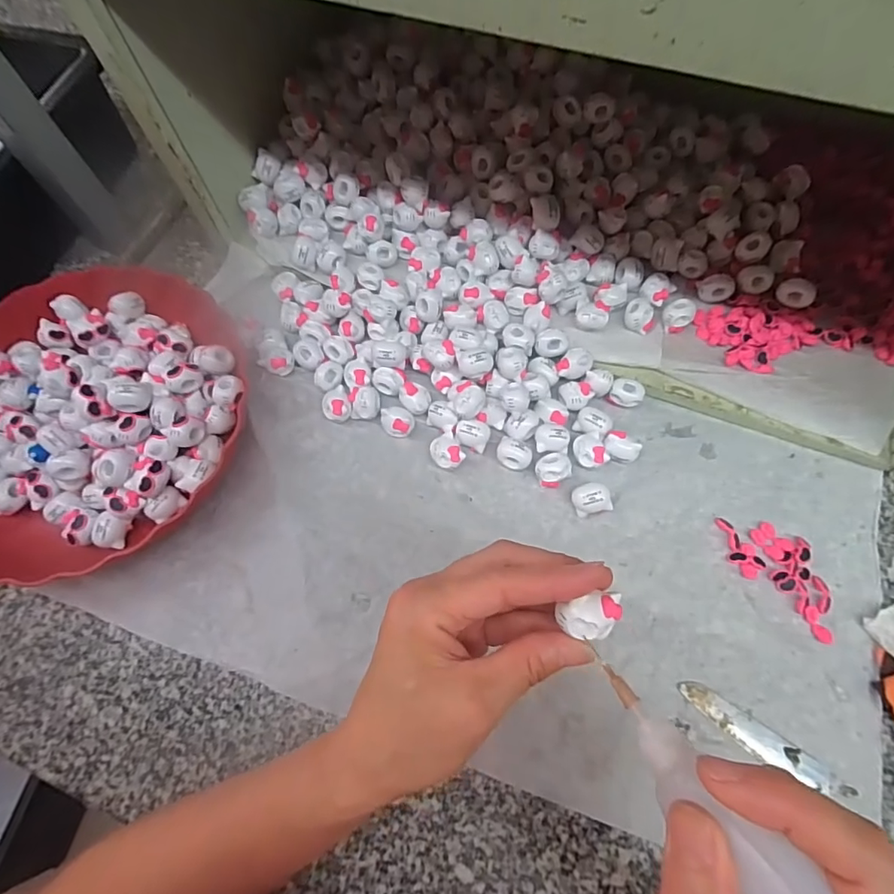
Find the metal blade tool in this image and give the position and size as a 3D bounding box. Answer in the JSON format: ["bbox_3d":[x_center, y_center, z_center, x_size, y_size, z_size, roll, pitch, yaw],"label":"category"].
[{"bbox_3d":[0.185,0.174,0.308,0.090,0.004,0.018,33,71,14],"label":"metal blade tool"}]

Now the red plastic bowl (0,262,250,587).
[{"bbox_3d":[-0.273,-0.027,0.382,0.229,0.052,0.241,40,73,16],"label":"red plastic bowl"}]

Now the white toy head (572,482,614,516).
[{"bbox_3d":[0.103,0.037,0.360,0.025,0.020,0.020,-8,67,-2],"label":"white toy head"}]

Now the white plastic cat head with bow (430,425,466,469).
[{"bbox_3d":[-0.001,0.002,0.380,0.022,0.019,0.030,-21,68,-8],"label":"white plastic cat head with bow"}]

